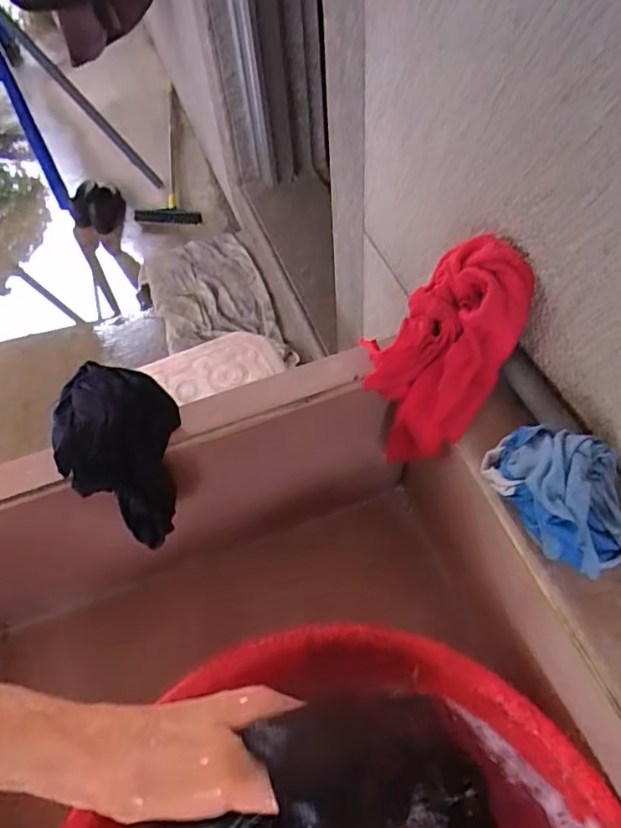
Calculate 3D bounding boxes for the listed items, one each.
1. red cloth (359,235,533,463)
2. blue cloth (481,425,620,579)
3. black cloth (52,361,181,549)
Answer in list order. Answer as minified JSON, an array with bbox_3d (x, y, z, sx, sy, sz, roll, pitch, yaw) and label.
[{"bbox_3d":[0.097,-0.040,0.459,0.098,0.173,0.113,26,61,21],"label":"red cloth"},{"bbox_3d":[0.159,0.045,0.369,0.061,0.042,0.105,-23,56,-11],"label":"blue cloth"},{"bbox_3d":[-0.141,0.030,0.437,0.080,0.096,0.108,3,55,7],"label":"black cloth"}]

